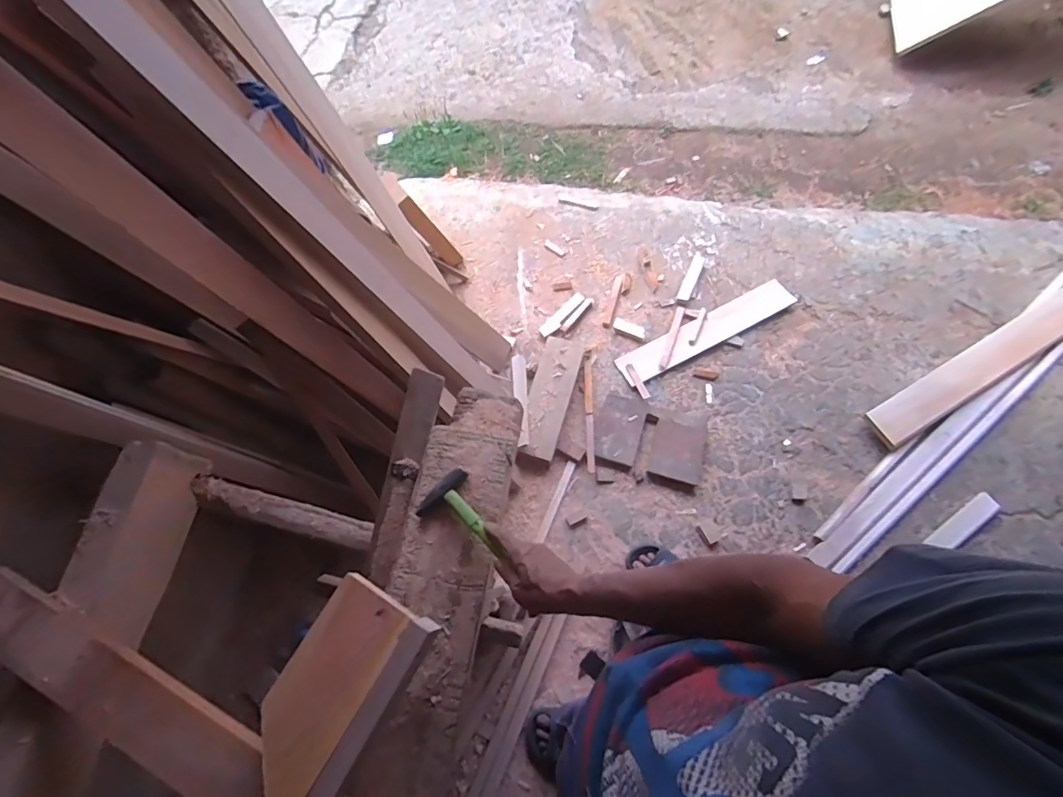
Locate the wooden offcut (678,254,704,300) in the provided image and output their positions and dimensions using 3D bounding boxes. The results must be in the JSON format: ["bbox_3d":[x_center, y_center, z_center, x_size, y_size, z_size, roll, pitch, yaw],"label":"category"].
[{"bbox_3d":[0.537,-0.407,1.687,0.039,0.023,0.196,22,71,12],"label":"wooden offcut"}]

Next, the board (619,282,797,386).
[{"bbox_3d":[0.569,-0.221,1.617,0.627,0.025,0.113,-25,66,-9],"label":"board"}]

